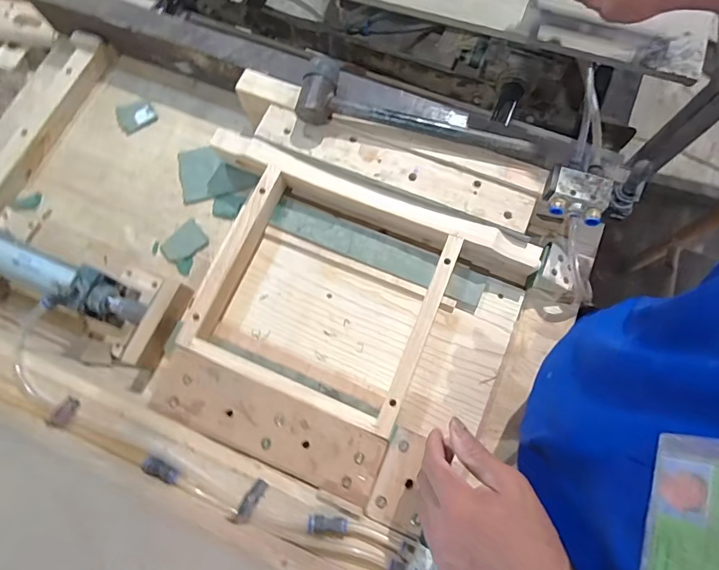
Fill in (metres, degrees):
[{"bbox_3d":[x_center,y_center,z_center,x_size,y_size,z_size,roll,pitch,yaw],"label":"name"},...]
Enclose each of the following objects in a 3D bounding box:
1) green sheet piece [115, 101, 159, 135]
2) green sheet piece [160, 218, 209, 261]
[{"bbox_3d":[-0.378,-0.287,0.717,0.061,0.009,0.058,-30,75,-6],"label":"green sheet piece"},{"bbox_3d":[-0.267,-0.064,0.647,0.064,0.004,0.050,-43,77,-9],"label":"green sheet piece"}]

